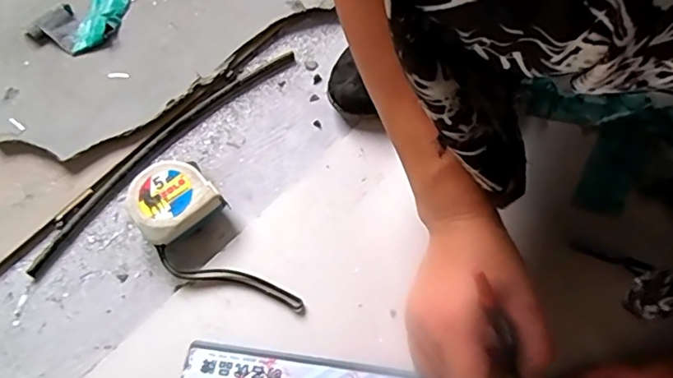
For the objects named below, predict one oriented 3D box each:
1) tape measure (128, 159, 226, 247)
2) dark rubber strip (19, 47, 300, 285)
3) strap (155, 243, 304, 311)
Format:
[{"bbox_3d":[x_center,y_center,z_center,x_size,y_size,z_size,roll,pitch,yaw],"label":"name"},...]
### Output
[{"bbox_3d":[-0.141,0.011,0.474,0.066,0.030,0.065,-41,69,-17],"label":"tape measure"},{"bbox_3d":[-0.158,-0.038,0.511,0.032,0.004,0.303,39,71,18],"label":"dark rubber strip"},{"bbox_3d":[-0.089,0.073,0.452,0.129,0.009,0.020,16,65,9],"label":"strap"}]

